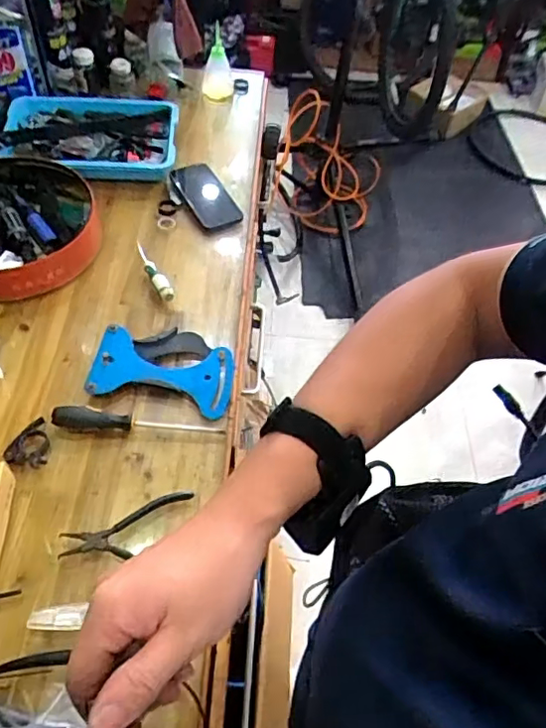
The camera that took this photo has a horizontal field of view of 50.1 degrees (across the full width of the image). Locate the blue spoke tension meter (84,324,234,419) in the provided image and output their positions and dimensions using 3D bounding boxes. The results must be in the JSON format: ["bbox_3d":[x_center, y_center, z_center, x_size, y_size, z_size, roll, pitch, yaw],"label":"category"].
[{"bbox_3d":[-0.151,0.000,0.820,0.187,0.030,0.123,9,53,2],"label":"blue spoke tension meter"}]

